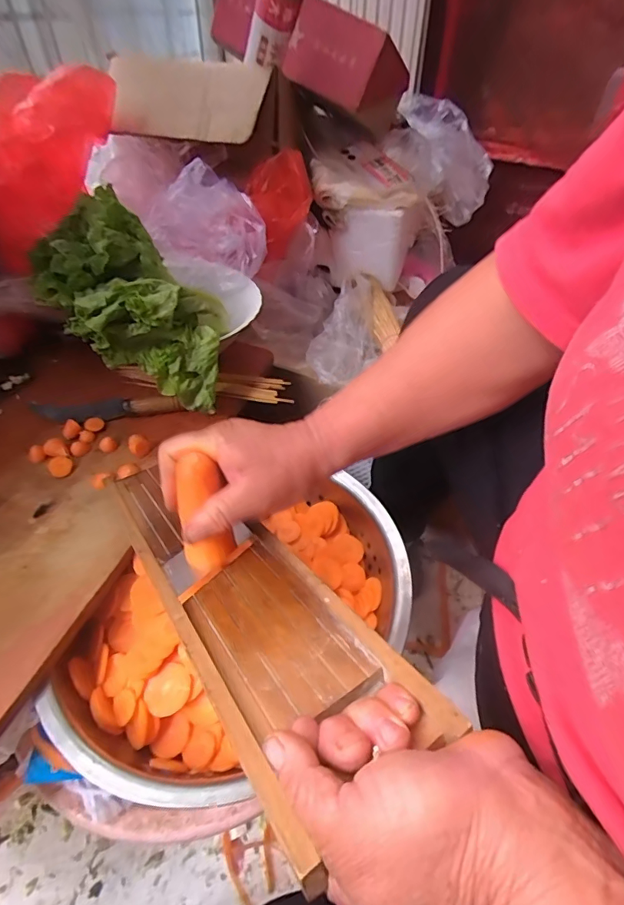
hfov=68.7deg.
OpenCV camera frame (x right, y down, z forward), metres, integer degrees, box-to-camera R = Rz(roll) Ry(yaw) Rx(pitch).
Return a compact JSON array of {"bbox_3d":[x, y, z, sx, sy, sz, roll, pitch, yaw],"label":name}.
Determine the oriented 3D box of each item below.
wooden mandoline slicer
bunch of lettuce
[{"bbox_3d":[-0.076,0.089,0.340,0.101,0.013,0.380,-29,35,-28],"label":"wooden mandoline slicer"},{"bbox_3d":[-0.215,-0.190,0.560,0.165,0.099,0.301,-34,78,-31],"label":"bunch of lettuce"}]

